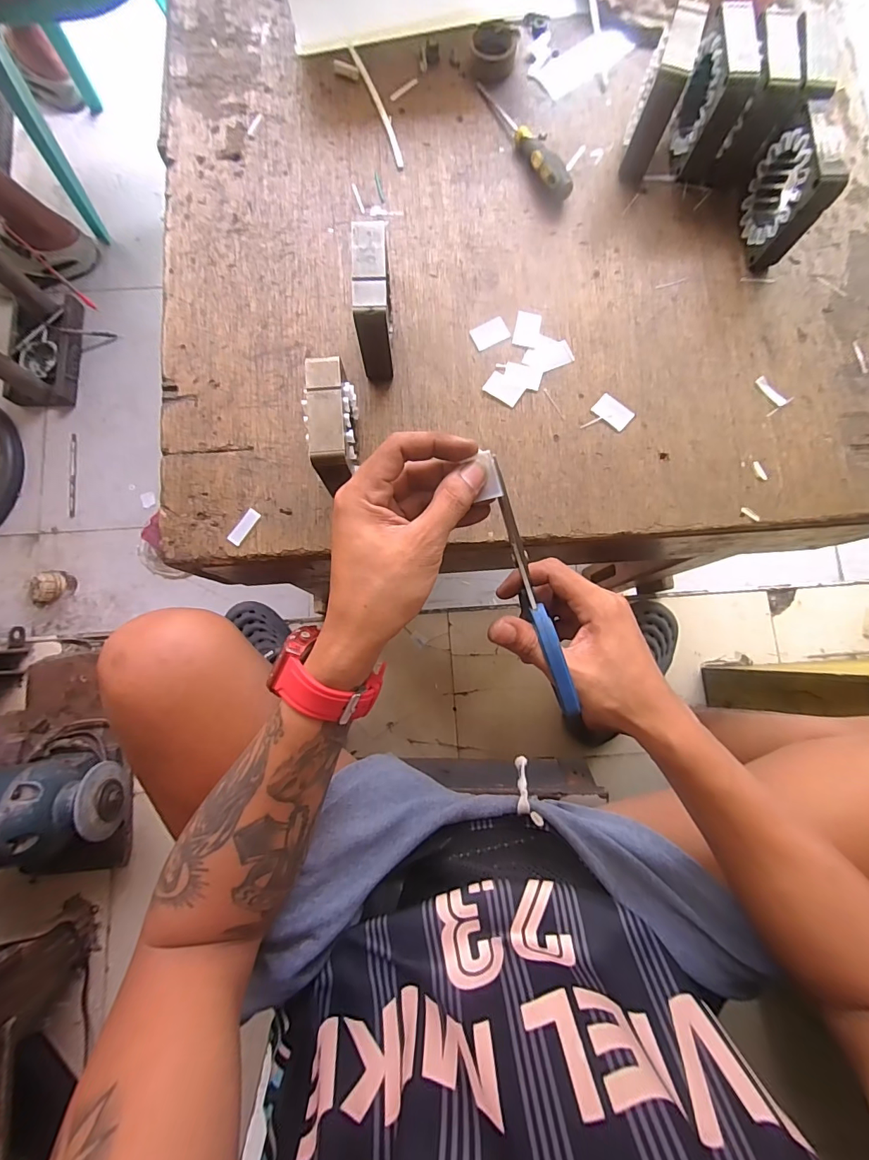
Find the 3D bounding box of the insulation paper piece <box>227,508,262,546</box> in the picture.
[{"bbox_3d":[-0.149,-0.042,0.348,0.011,0.004,0.031,31,83,4],"label":"insulation paper piece"}]

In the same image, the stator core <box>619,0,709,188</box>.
[{"bbox_3d":[0.180,-0.388,0.362,0.031,0.078,0.069,21,82,3],"label":"stator core"}]

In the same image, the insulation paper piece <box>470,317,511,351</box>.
[{"bbox_3d":[0.047,-0.207,0.372,0.030,0.004,0.022,-29,83,-4],"label":"insulation paper piece"}]

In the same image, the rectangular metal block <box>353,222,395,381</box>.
[{"bbox_3d":[-0.043,-0.201,0.334,0.025,0.076,0.078,-4,82,-1],"label":"rectangular metal block"}]

